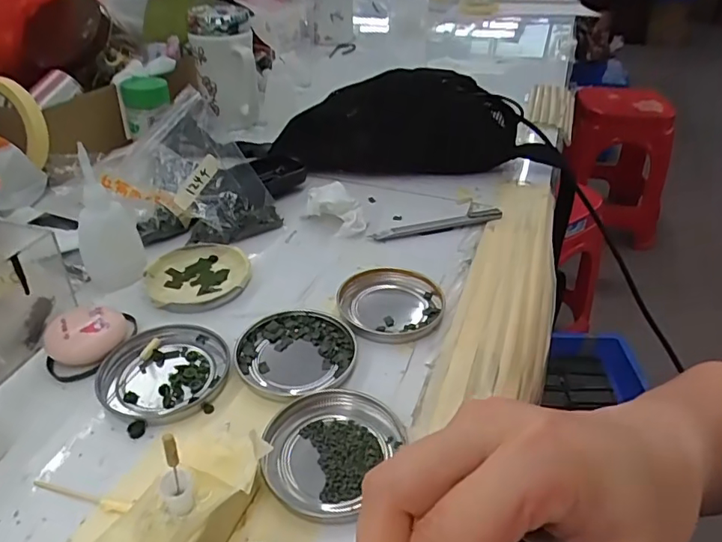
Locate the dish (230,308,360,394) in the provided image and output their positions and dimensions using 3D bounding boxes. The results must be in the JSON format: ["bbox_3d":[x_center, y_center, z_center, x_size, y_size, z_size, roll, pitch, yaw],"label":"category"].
[{"bbox_3d":[-0.044,0.054,0.355,0.078,0.009,0.070,-9,38,-14],"label":"dish"}]

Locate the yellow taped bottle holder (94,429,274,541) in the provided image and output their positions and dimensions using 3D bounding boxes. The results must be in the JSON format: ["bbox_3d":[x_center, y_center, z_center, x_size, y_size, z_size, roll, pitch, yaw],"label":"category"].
[{"bbox_3d":[-0.078,0.112,0.242,0.044,0.044,0.091,18,39,20],"label":"yellow taped bottle holder"}]

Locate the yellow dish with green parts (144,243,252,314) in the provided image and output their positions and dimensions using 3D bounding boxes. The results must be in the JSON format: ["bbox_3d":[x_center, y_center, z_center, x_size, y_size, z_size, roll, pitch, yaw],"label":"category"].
[{"bbox_3d":[-0.131,0.004,0.418,0.076,0.013,0.082,2,37,-1],"label":"yellow dish with green parts"}]

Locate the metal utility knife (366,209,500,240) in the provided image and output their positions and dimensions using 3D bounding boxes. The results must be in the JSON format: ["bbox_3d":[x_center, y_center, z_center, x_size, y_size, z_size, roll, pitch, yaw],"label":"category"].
[{"bbox_3d":[0.072,-0.044,0.488,0.129,0.007,0.016,-10,38,-16],"label":"metal utility knife"}]

